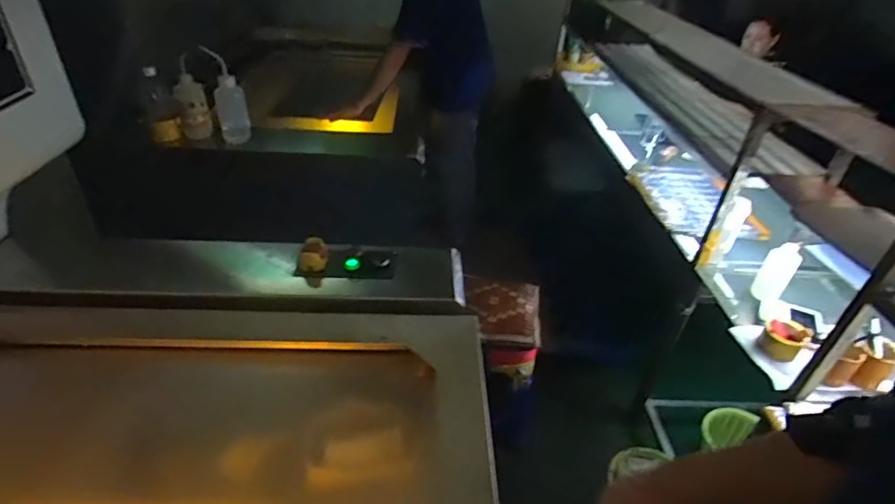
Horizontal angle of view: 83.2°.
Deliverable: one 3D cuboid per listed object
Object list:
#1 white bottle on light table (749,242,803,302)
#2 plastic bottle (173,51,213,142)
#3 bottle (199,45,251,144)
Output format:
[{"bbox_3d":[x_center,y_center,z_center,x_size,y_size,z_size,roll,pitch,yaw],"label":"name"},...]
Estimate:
[{"bbox_3d":[0.935,0.053,1.428,0.081,0.177,0.066,29,42,30],"label":"white bottle on light table"},{"bbox_3d":[-0.694,-0.419,1.367,0.063,0.211,0.058,30,43,31],"label":"plastic bottle"},{"bbox_3d":[-0.589,-0.419,1.362,0.075,0.248,0.073,-18,41,-29],"label":"bottle"}]

